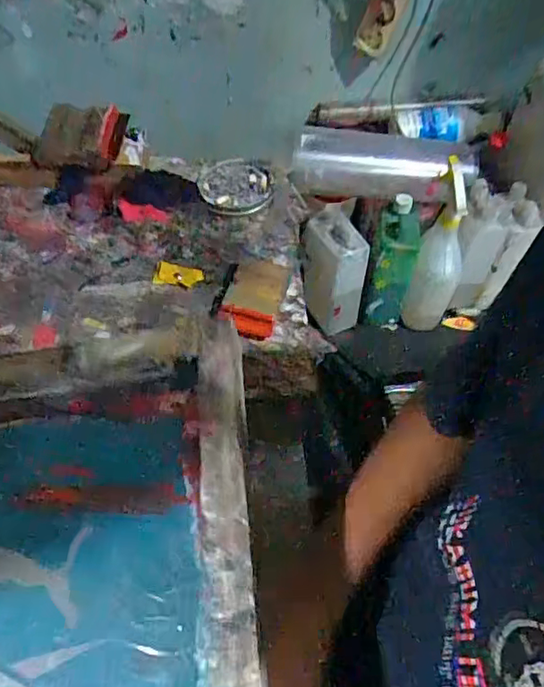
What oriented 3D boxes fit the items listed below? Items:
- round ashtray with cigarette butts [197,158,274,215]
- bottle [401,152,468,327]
[{"bbox_3d":[-0.048,-0.207,0.756,0.095,0.023,0.092,2,54,-3],"label":"round ashtray with cigarette butts"},{"bbox_3d":[0.269,-0.136,0.907,0.086,0.264,0.099,21,55,10],"label":"bottle"}]

